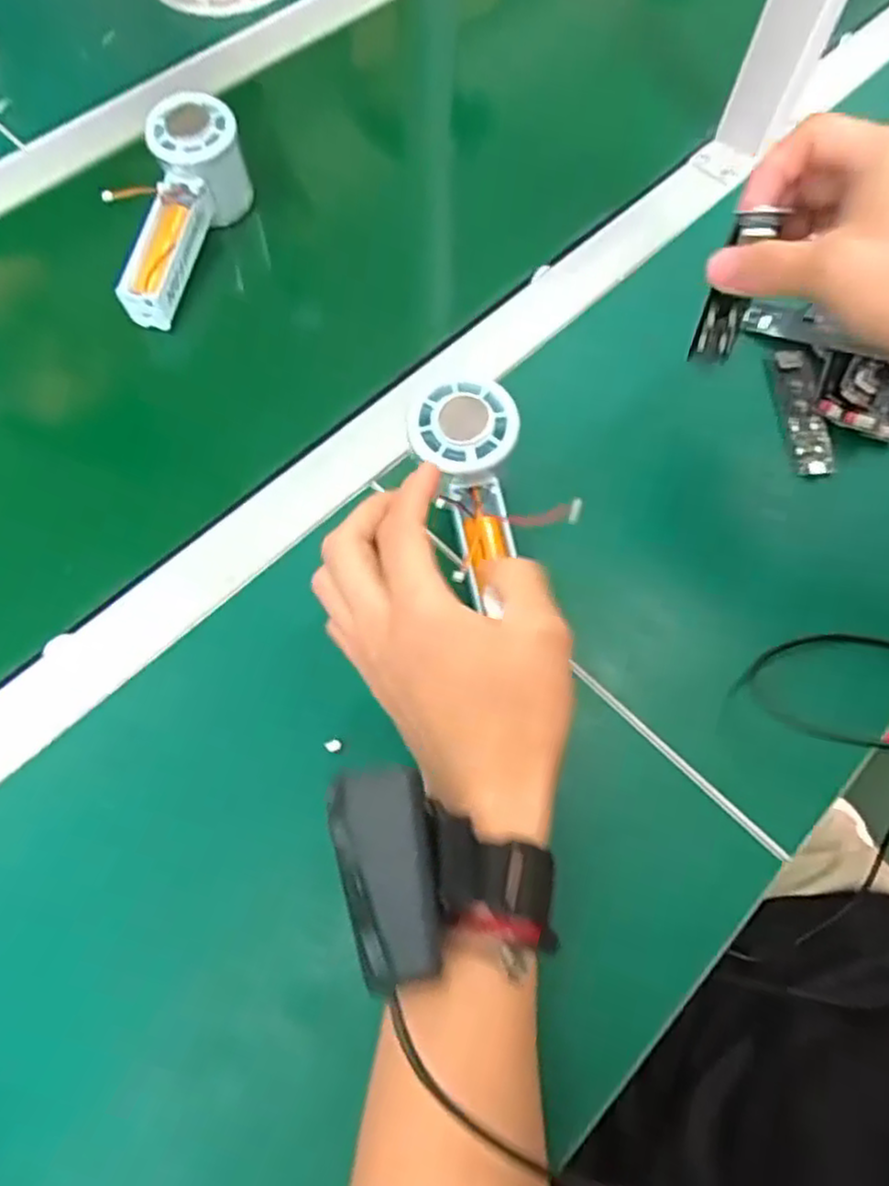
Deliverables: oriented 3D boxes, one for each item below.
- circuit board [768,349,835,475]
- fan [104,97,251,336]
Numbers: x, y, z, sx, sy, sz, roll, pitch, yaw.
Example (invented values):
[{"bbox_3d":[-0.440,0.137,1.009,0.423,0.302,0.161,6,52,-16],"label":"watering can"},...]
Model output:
[{"bbox_3d":[0.222,-0.116,0.435,0.029,0.013,0.087,2,67,-1],"label":"circuit board"},{"bbox_3d":[-0.171,-0.251,0.456,0.058,0.057,0.132,11,68,4],"label":"fan"}]

